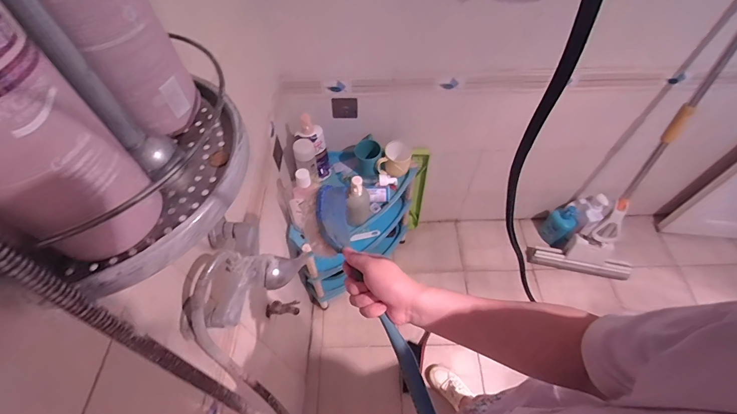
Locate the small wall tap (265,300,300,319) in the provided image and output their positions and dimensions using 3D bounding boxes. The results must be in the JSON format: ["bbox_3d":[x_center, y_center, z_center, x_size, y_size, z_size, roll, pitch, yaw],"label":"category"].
[{"bbox_3d":[-0.212,0.251,0.867,0.081,0.056,0.025,-9,57,-5],"label":"small wall tap"}]

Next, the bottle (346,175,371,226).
[{"bbox_3d":[-0.033,-0.020,1.014,0.083,0.208,0.065,-9,57,-4],"label":"bottle"}]

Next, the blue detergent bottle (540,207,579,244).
[{"bbox_3d":[0.811,0.077,1.505,0.075,0.219,0.103,-40,64,-22],"label":"blue detergent bottle"}]

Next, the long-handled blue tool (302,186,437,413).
[{"bbox_3d":[0.016,0.130,0.444,0.076,0.048,0.353,-27,69,-13],"label":"long-handled blue tool"}]

